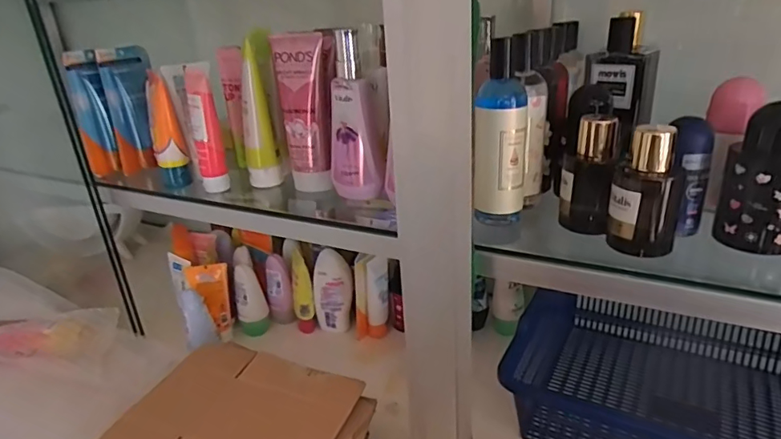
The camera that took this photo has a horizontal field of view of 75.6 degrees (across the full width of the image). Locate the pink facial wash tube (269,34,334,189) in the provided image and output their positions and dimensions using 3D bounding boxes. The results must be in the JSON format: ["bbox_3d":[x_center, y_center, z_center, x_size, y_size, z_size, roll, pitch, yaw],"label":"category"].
[{"bbox_3d":[-0.086,-0.108,0.521,0.047,0.155,0.031,-6,25,-3],"label":"pink facial wash tube"}]

